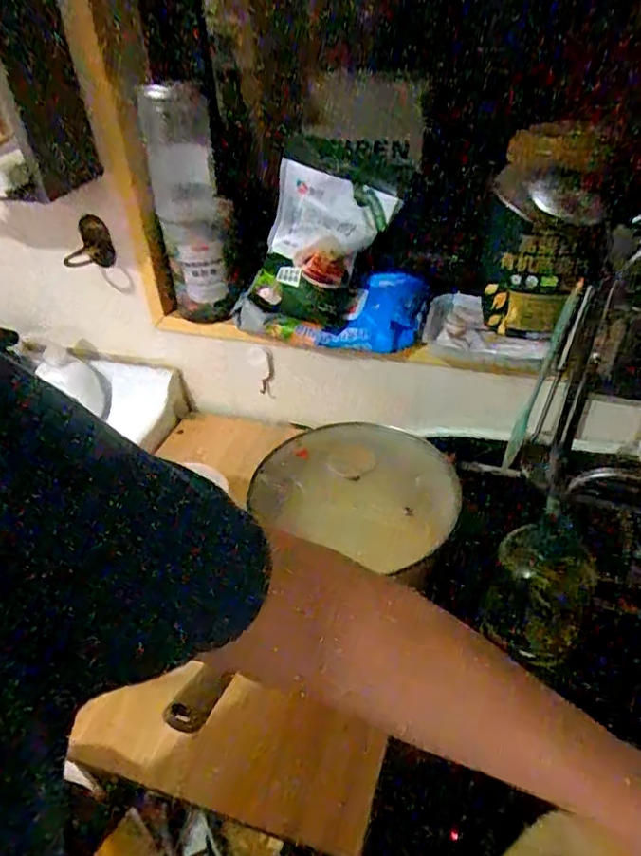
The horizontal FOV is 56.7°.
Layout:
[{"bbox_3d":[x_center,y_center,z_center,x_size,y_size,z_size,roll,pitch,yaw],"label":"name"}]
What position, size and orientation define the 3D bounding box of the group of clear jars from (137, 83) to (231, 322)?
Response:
[{"bbox_3d":[-0.171,-0.284,0.783,0.089,0.285,0.071,-12,40,-9],"label":"group of clear jars"}]

